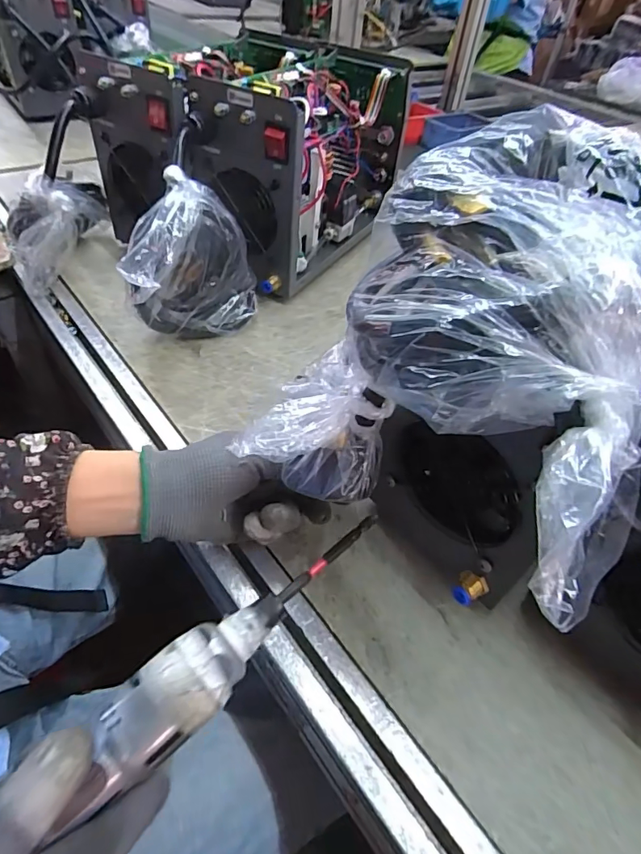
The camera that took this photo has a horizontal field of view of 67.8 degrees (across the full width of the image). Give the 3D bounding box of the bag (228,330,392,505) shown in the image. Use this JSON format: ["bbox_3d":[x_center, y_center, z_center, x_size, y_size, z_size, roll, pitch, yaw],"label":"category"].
[{"bbox_3d":[-0.004,0.006,0.252,0.069,0.058,0.051,-22,54,-20],"label":"bag"}]

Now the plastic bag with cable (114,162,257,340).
[{"bbox_3d":[-0.128,-0.144,0.464,0.083,0.141,0.136,18,47,10],"label":"plastic bag with cable"}]

